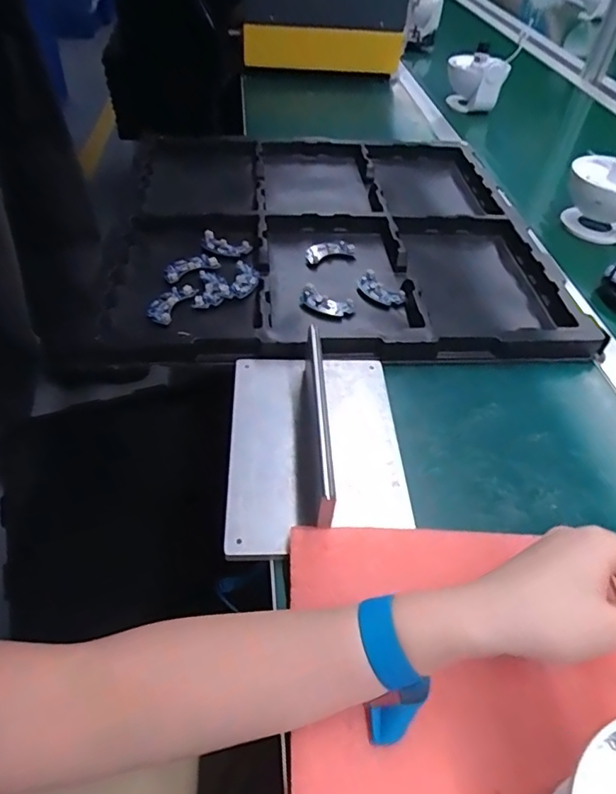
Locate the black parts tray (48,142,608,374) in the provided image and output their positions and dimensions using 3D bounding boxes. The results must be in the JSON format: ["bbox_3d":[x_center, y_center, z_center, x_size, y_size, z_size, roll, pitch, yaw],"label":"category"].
[{"bbox_3d":[0.011,-0.216,0.686,0.545,0.047,0.508,-1,46,-6],"label":"black parts tray"}]

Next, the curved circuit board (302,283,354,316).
[{"bbox_3d":[0.020,-0.103,0.576,0.058,0.020,0.024,21,48,15],"label":"curved circuit board"}]

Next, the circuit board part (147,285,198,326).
[{"bbox_3d":[-0.147,-0.100,0.558,0.031,0.009,0.065,18,47,12],"label":"circuit board part"}]

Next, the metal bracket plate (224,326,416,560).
[{"bbox_3d":[0.007,0.023,0.422,0.141,0.061,0.196,0,46,-5],"label":"metal bracket plate"}]

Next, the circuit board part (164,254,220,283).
[{"bbox_3d":[-0.135,-0.151,0.601,0.065,0.009,0.025,-22,52,-24],"label":"circuit board part"}]

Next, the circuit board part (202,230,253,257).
[{"bbox_3d":[-0.102,-0.188,0.644,0.060,0.015,0.028,15,47,9],"label":"circuit board part"}]

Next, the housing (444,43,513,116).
[{"bbox_3d":[0.328,-0.624,1.019,0.068,0.092,0.106,-20,51,-22],"label":"housing"}]

